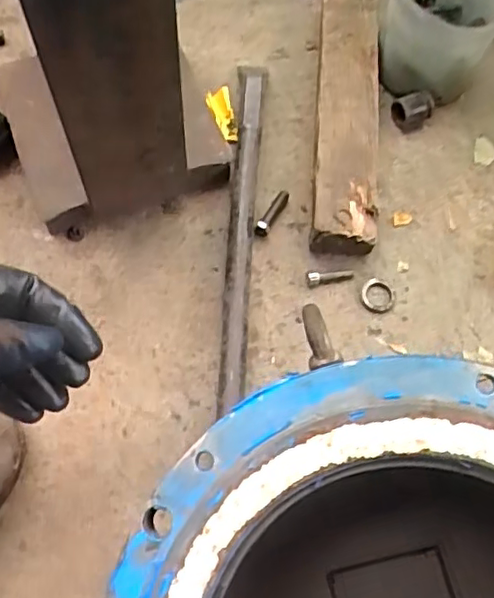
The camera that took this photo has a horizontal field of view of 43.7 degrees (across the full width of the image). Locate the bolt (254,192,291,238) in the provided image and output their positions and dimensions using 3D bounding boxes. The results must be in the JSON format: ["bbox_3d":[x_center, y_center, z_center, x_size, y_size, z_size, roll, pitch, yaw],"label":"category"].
[{"bbox_3d":[0.027,-0.090,0.648,0.012,0.013,0.066,28,57,9],"label":"bolt"}]

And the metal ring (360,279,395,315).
[{"bbox_3d":[0.132,-0.003,0.619,0.033,0.007,0.034,1,68,-2],"label":"metal ring"}]

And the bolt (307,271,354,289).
[{"bbox_3d":[0.084,-0.022,0.624,0.051,0.007,0.016,-8,68,-20],"label":"bolt"}]

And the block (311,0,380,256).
[{"bbox_3d":[0.107,-0.209,0.673,0.069,0.055,0.337,5,68,0],"label":"block"}]

